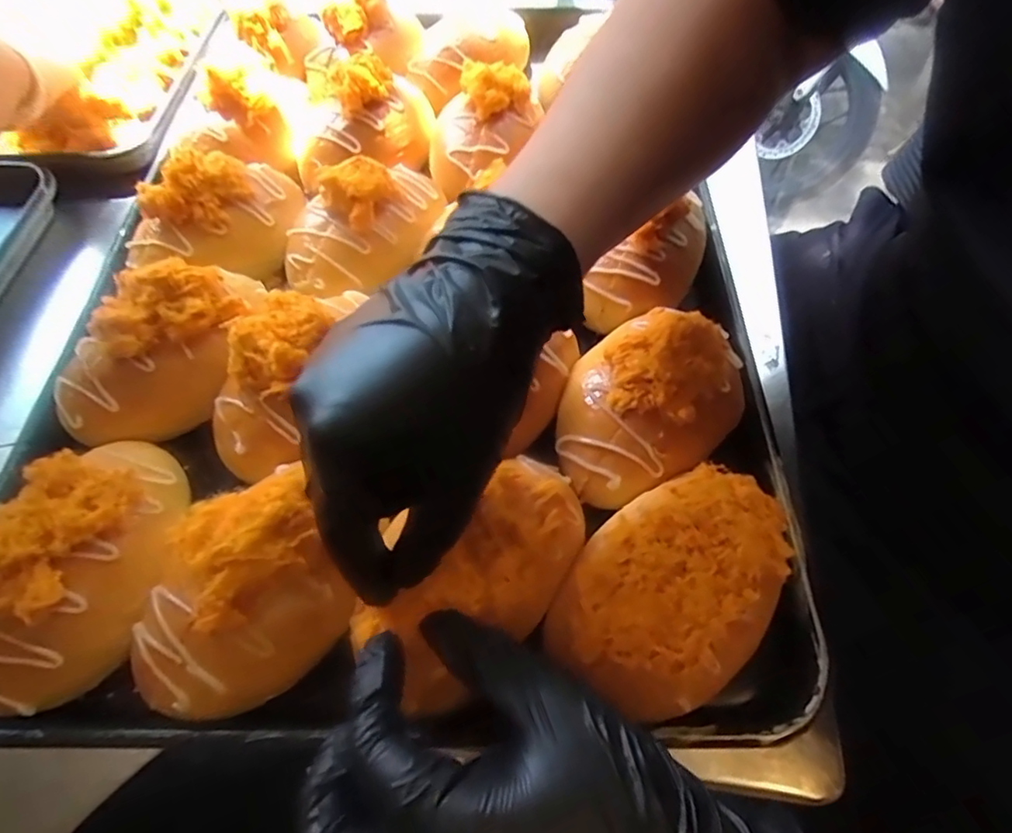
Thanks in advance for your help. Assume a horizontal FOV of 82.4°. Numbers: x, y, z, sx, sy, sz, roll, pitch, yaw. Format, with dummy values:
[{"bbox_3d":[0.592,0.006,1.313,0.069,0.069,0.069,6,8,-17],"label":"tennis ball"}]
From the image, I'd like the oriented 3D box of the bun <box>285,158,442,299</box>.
[{"bbox_3d":[-0.088,-0.133,0.373,0.073,0.053,0.125,38,66,21],"label":"bun"}]

